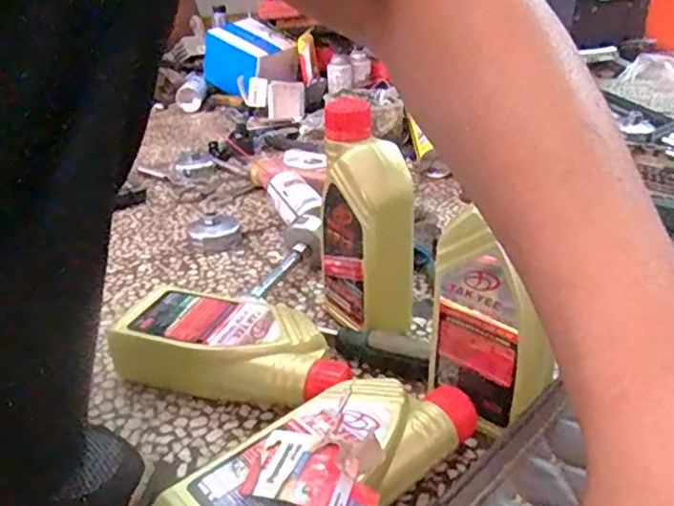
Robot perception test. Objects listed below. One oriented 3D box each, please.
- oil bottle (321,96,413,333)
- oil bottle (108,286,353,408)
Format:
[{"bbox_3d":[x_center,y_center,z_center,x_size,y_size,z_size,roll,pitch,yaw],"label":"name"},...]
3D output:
[{"bbox_3d":[0.028,-0.026,0.641,0.062,0.229,0.086,-20,32,-30],"label":"oil bottle"},{"bbox_3d":[-0.102,0.095,0.603,0.252,0.067,0.092,8,29,20],"label":"oil bottle"}]

